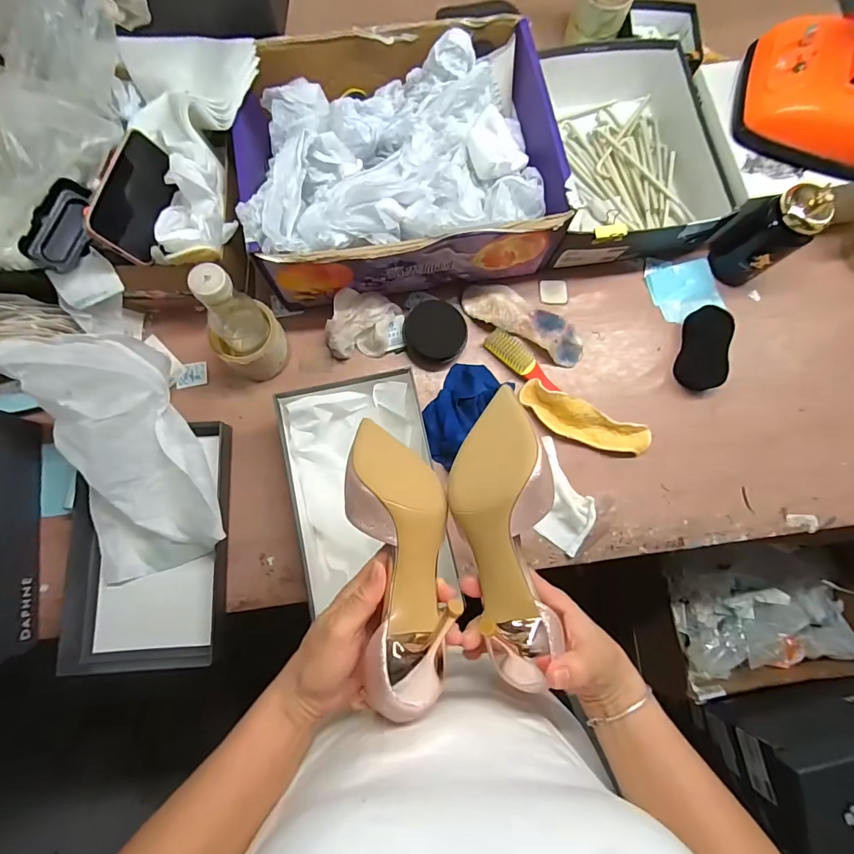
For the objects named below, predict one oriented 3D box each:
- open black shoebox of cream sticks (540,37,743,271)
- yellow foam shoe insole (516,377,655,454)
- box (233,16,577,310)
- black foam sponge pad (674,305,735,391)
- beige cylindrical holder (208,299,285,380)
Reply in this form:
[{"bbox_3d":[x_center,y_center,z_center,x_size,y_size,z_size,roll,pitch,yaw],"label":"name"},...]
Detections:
[{"bbox_3d":[0.296,-0.425,0.665,0.269,0.106,0.356,-2,81,-3],"label":"open black shoebox of cream sticks"},{"bbox_3d":[0.228,-0.009,0.611,0.192,0.031,0.057,23,80,2],"label":"yellow foam shoe insole"},{"bbox_3d":[-0.039,-0.363,0.592,0.391,0.152,0.313,-12,81,-4],"label":"box"},{"bbox_3d":[0.421,-0.118,0.646,0.056,0.033,0.120,14,80,0],"label":"black foam sponge pad"},{"bbox_3d":[-0.229,-0.106,0.586,0.086,0.076,0.079,-36,84,-7],"label":"beige cylindrical holder"}]

